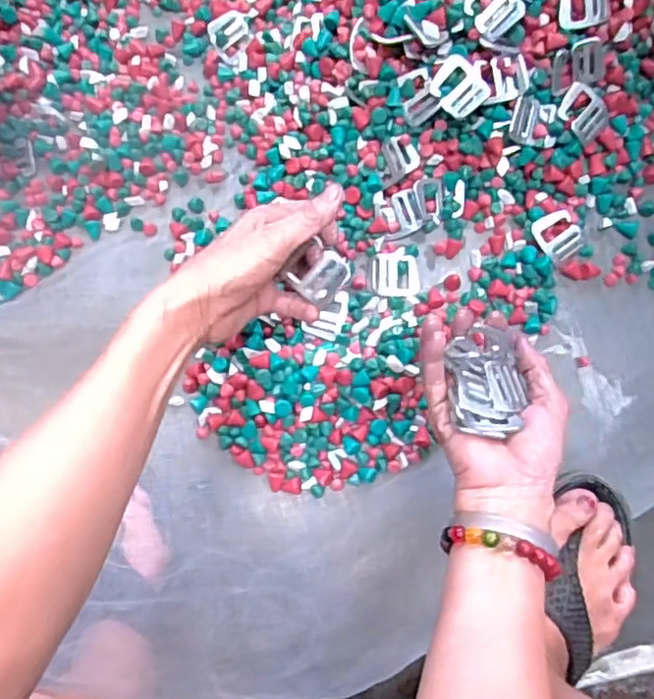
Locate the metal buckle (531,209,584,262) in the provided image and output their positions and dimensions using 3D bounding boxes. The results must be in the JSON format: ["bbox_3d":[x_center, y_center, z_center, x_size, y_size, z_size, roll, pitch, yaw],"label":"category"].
[{"bbox_3d":[0.197,-0.097,0.537,0.036,0.006,0.040,-33,99,0],"label":"metal buckle"}]

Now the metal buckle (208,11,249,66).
[{"bbox_3d":[-0.089,-0.293,0.593,0.036,0.004,0.048,-25,83,0],"label":"metal buckle"}]

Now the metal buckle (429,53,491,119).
[{"bbox_3d":[0.108,-0.216,0.519,0.038,0.005,0.045,-40,94,11],"label":"metal buckle"}]

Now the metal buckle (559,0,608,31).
[{"bbox_3d":[0.207,-0.278,0.507,0.042,0.005,0.037,-16,103,-5],"label":"metal buckle"}]

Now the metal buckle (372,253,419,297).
[{"bbox_3d":[0.059,-0.065,0.552,0.041,0.005,0.036,-1,83,3],"label":"metal buckle"}]

